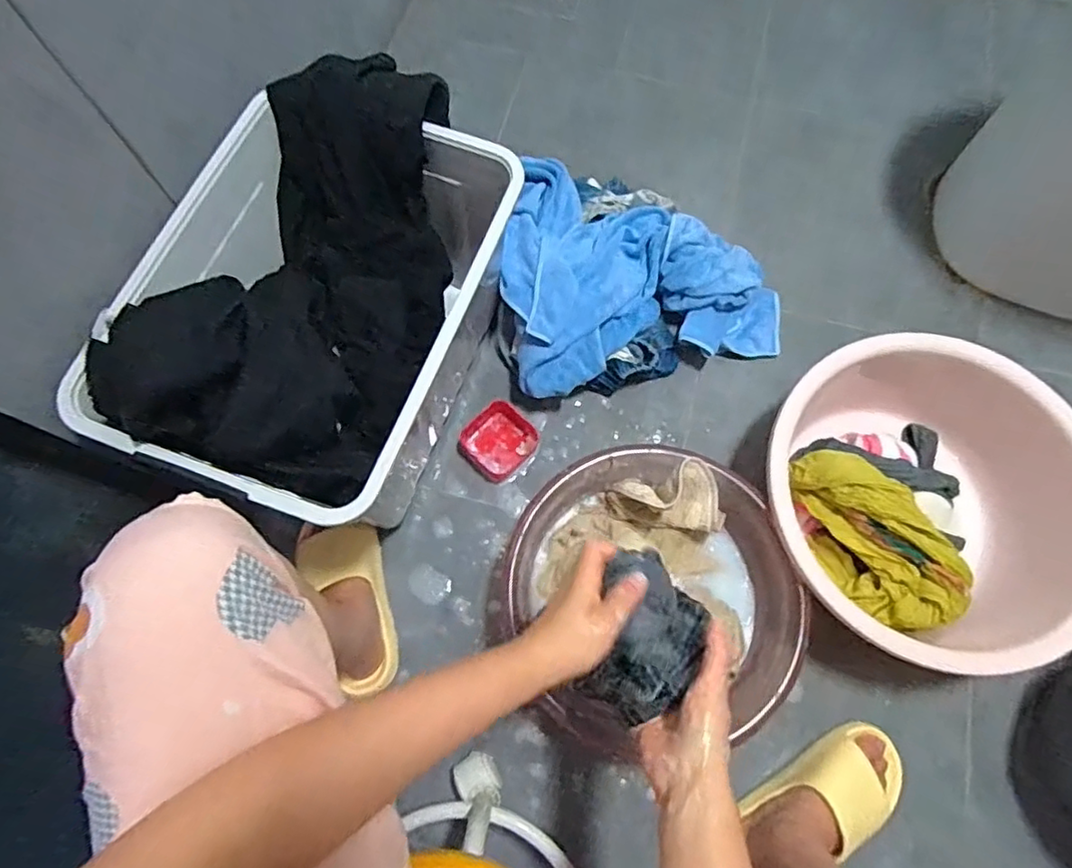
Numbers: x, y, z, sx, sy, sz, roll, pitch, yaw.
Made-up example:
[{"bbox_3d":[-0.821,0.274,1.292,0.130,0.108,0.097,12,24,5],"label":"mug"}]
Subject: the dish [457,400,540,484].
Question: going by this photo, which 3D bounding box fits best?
[{"bbox_3d":[-0.054,0.010,0.874,0.093,0.036,0.099,43,76,12],"label":"dish"}]

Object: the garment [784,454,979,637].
[{"bbox_3d":[0.424,0.133,0.776,0.129,0.094,0.249,-34,75,-11],"label":"garment"}]

